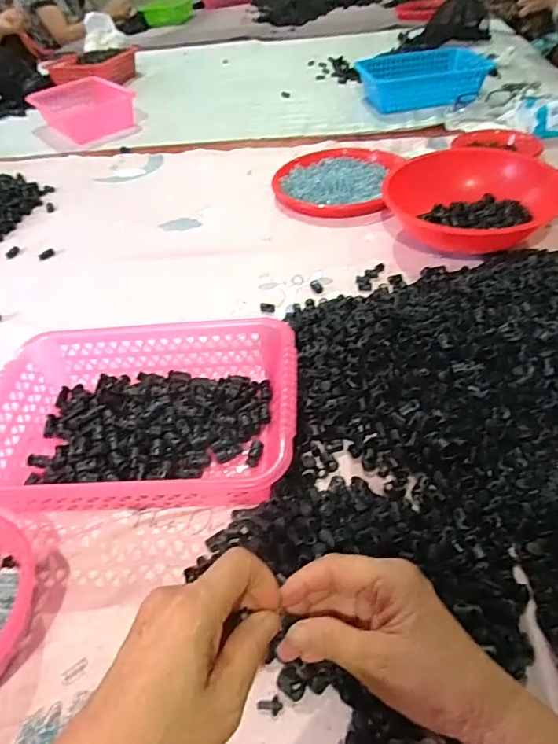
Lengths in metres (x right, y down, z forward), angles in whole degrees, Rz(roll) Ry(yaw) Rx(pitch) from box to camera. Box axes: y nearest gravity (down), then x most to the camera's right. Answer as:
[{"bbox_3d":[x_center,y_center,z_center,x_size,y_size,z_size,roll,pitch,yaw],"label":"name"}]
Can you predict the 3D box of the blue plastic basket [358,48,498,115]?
[{"bbox_3d":[0.370,-0.751,1.248,0.314,0.071,0.244,-3,45,5],"label":"blue plastic basket"}]

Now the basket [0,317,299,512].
[{"bbox_3d":[-0.136,0.045,0.503,0.307,0.084,0.200,-3,45,6],"label":"basket"}]

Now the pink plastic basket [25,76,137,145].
[{"bbox_3d":[-0.534,-0.736,1.346,0.205,0.079,0.294,-36,51,-25],"label":"pink plastic basket"}]

